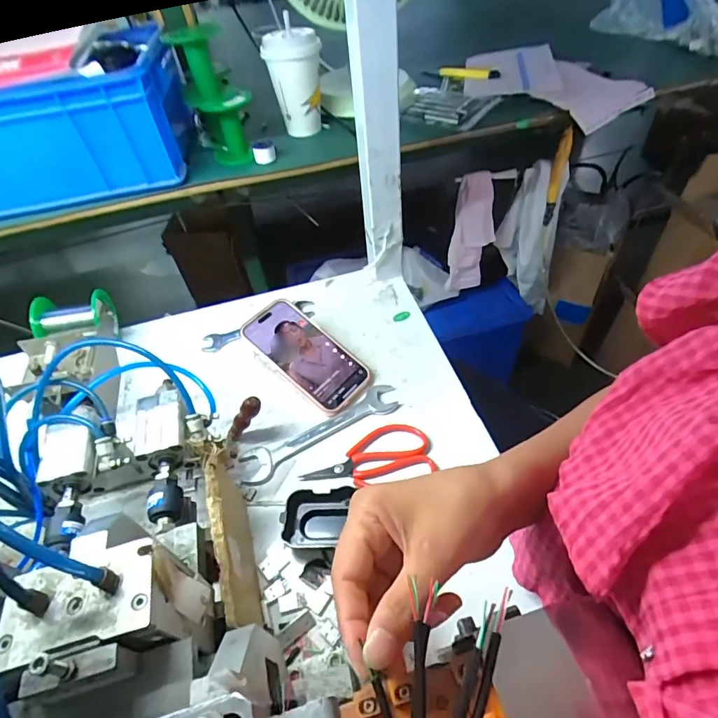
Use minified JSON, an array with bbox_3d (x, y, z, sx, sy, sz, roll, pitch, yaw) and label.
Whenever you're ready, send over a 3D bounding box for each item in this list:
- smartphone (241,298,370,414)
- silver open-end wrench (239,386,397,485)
[{"bbox_3d":[-0.062,-0.007,0.512,0.152,0.008,0.076,40,64,12],"label":"smartphone"},{"bbox_3d":[-0.039,0.076,0.476,0.176,0.008,0.037,-26,51,-15],"label":"silver open-end wrench"}]

